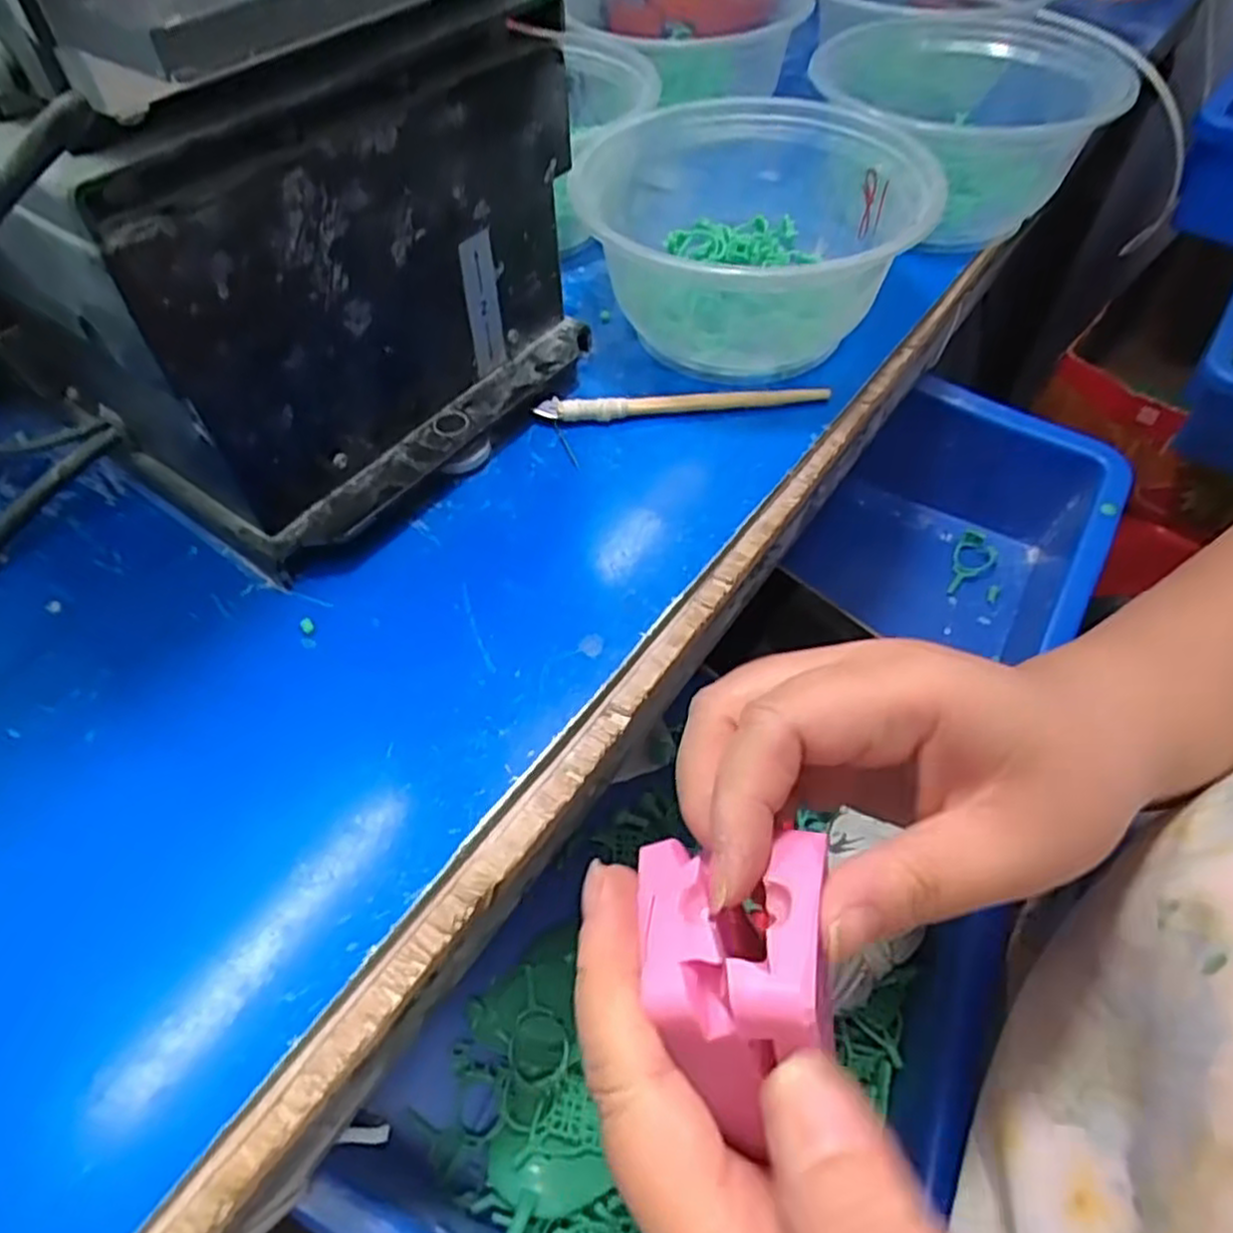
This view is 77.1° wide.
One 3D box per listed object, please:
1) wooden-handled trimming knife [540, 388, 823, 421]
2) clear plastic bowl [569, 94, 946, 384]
[{"bbox_3d":[0.026,-0.083,0.300,0.112,0.011,0.010,-4,53,-1],"label":"wooden-handled trimming knife"},{"bbox_3d":[0.053,-0.146,0.313,0.127,0.065,0.134,-1,53,1],"label":"clear plastic bowl"}]

